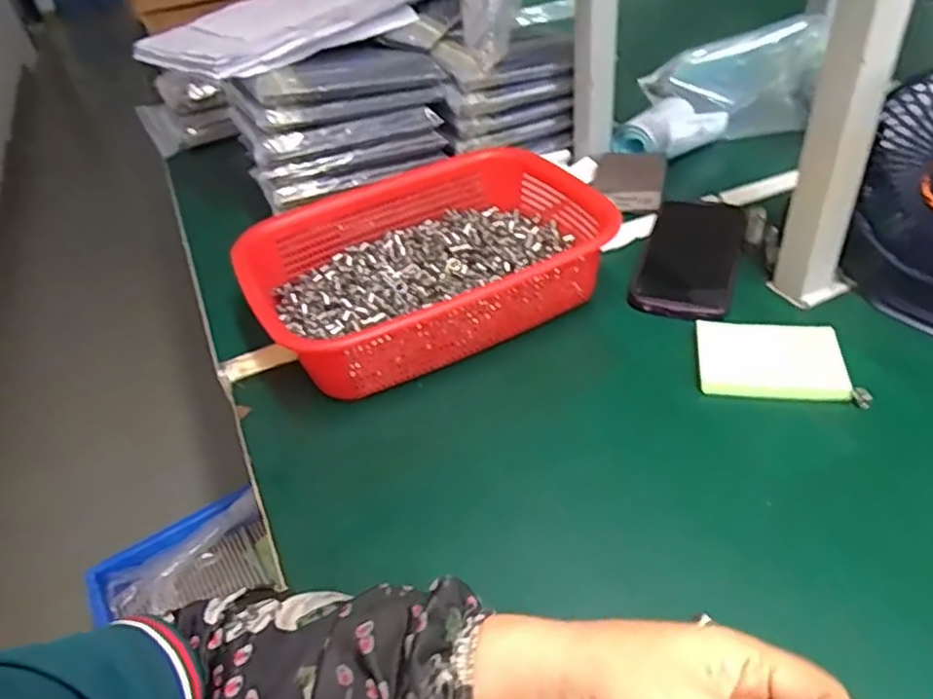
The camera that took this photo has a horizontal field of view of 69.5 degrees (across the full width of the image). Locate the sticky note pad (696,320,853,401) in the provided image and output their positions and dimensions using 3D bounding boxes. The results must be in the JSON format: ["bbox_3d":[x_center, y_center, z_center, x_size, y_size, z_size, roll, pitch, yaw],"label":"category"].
[{"bbox_3d":[0.215,0.006,0.478,0.094,0.015,0.064,4,41,13],"label":"sticky note pad"}]

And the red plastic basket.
[{"bbox_3d":[-0.019,-0.075,0.561,0.280,0.067,0.200,-23,42,-19],"label":"red plastic basket"}]

